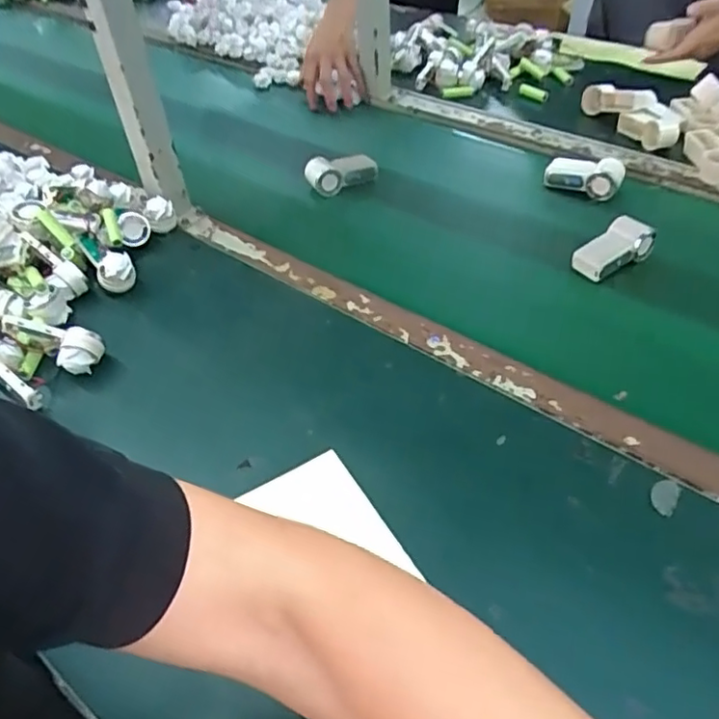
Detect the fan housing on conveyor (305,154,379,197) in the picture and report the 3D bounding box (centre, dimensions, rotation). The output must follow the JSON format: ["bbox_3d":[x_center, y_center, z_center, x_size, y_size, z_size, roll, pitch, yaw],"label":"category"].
[{"bbox_3d":[-0.024,-0.269,0.881,0.101,0.042,0.039,-19,48,-14],"label":"fan housing on conveyor"}]

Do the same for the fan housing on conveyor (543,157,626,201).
[{"bbox_3d":[0.303,-0.250,0.827,0.095,0.036,0.054,22,51,23],"label":"fan housing on conveyor"}]

